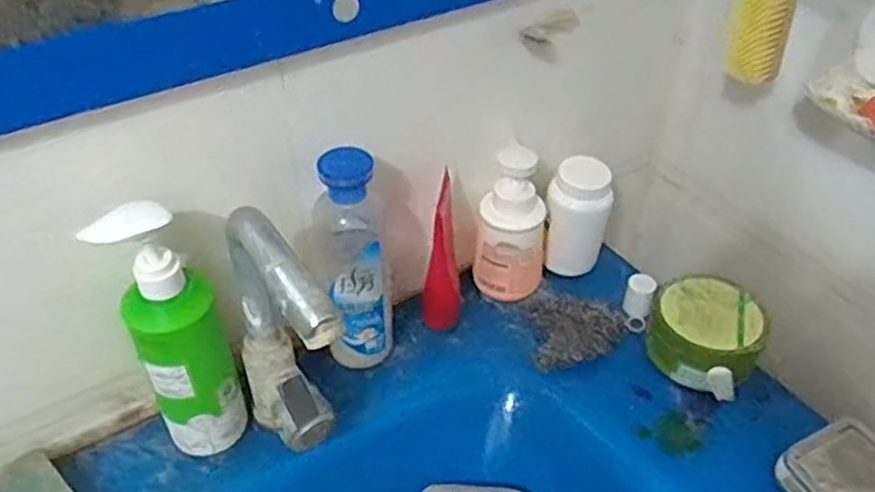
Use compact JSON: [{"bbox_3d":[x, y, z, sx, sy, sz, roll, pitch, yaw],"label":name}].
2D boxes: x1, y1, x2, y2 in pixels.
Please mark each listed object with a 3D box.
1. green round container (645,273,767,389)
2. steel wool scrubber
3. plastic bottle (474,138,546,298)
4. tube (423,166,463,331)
[{"bbox_3d":[0.254,0.076,0.687,0.097,0.058,0.103,1,42,-1],"label":"green round container"},{"bbox_3d":[0.133,0.086,0.710,0.098,0.029,0.088,11,43,11],"label":"steel wool scrubber"},{"bbox_3d":[0.074,-0.018,0.724,0.072,0.161,0.061,8,42,8],"label":"plastic bottle"},{"bbox_3d":[0.007,0.012,0.691,0.035,0.163,0.051,5,42,4],"label":"tube"}]

